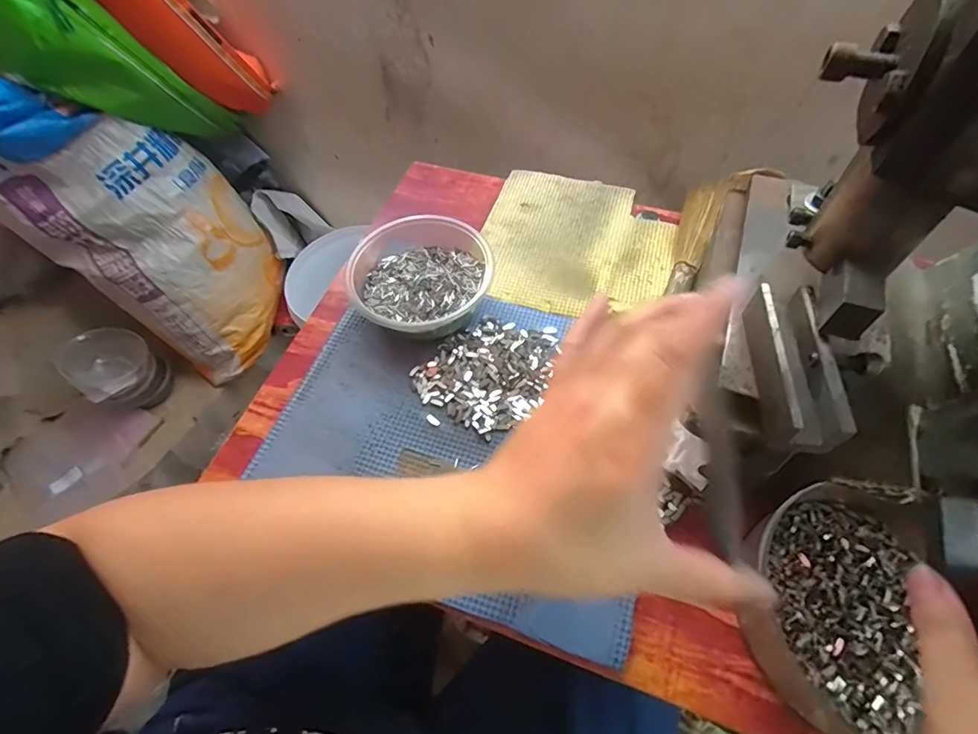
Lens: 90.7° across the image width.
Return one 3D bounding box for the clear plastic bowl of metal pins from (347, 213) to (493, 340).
[{"bbox_3d":[-0.053,-0.067,0.391,0.106,0.053,0.103,-1,59,2],"label":"clear plastic bowl of metal pins"}]

